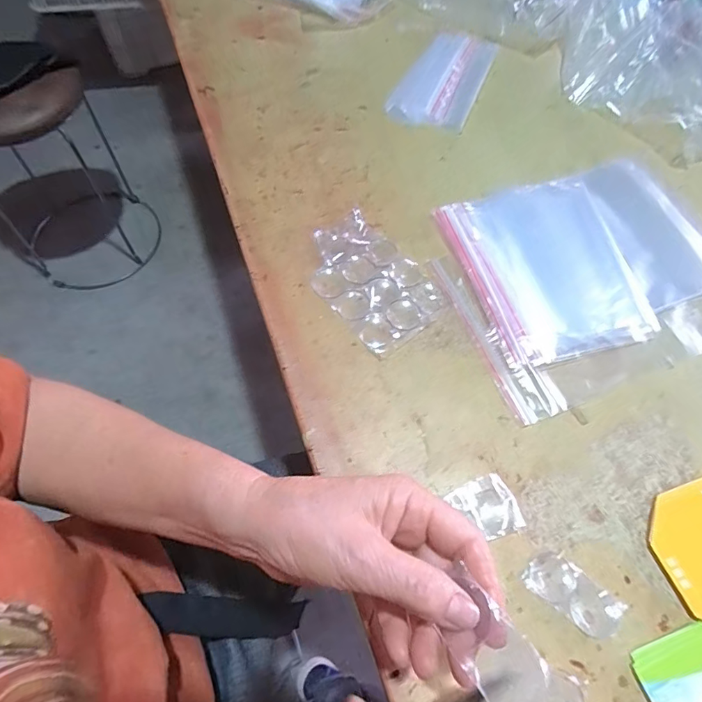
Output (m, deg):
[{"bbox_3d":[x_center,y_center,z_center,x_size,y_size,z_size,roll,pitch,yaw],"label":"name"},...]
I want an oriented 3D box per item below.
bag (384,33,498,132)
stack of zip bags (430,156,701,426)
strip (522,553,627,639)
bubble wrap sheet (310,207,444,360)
[{"bbox_3d":[0.114,-0.331,0.550,0.087,0.011,0.195,22,63,8],"label":"bag"},{"bbox_3d":[0.223,-0.078,0.425,0.279,0.012,0.217,-18,64,-12],"label":"stack of zip bags"},{"bbox_3d":[0.145,0.157,0.298,0.061,0.004,0.031,37,66,15],"label":"strip"},{"bbox_3d":[0.014,-0.065,0.405,0.086,0.005,0.133,-37,70,-20],"label":"bubble wrap sheet"}]

